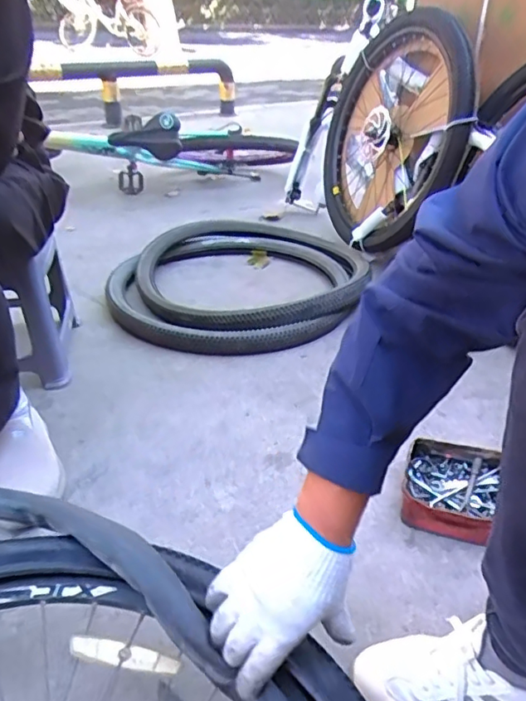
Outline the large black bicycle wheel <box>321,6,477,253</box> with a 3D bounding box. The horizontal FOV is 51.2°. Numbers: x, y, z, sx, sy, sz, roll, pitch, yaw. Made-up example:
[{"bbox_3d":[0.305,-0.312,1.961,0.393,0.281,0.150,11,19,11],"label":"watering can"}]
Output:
[{"bbox_3d":[0.346,-0.601,1.530,0.115,0.624,0.557,-2,54,-25],"label":"large black bicycle wheel"}]

